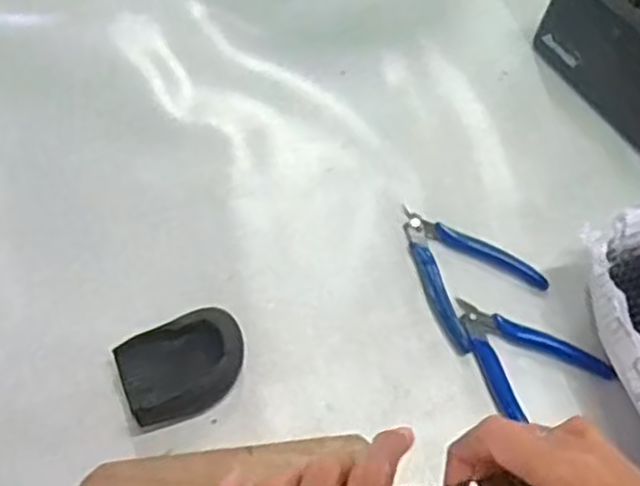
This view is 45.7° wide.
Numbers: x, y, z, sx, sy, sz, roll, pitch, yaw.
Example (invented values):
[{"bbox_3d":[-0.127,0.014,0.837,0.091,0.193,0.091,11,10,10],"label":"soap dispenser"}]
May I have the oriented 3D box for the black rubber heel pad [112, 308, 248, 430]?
[{"bbox_3d":[-0.094,0.087,0.530,0.085,0.021,0.064,-23,66,-14],"label":"black rubber heel pad"}]

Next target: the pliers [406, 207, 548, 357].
[{"bbox_3d":[0.105,0.015,0.598,0.090,0.006,0.119,-35,70,-19],"label":"pliers"}]

